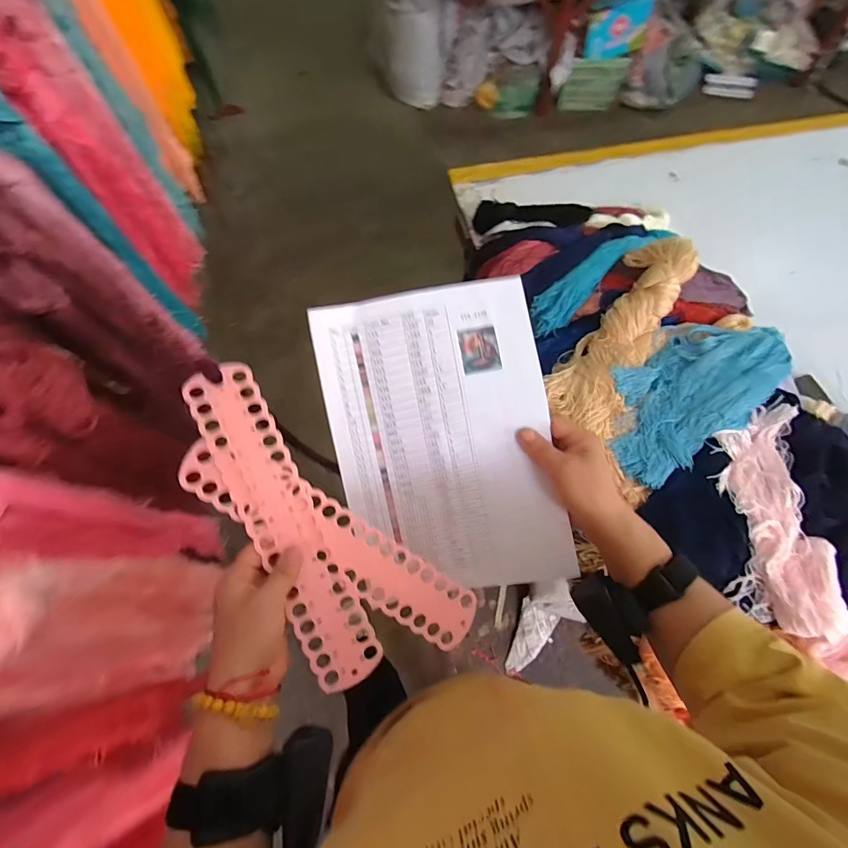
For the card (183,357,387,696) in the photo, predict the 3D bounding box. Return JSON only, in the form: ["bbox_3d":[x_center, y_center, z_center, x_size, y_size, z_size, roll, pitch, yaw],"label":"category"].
[{"bbox_3d":[-0.120,0.086,0.363,0.056,0.004,0.287,-25,88,-19],"label":"card"}]

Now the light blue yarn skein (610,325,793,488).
[{"bbox_3d":[0.423,-0.059,0.670,0.337,0.042,0.173,-38,74,-16],"label":"light blue yarn skein"}]

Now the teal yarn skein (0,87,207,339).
[{"bbox_3d":[-0.526,-0.302,0.728,0.067,0.507,0.066,-40,75,-16],"label":"teal yarn skein"}]

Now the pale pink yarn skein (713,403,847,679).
[{"bbox_3d":[0.483,0.139,0.567,0.127,0.039,0.342,0,68,-2],"label":"pale pink yarn skein"}]

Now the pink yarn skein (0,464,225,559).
[{"bbox_3d":[-0.398,0.129,0.480,0.152,0.386,0.082,-20,70,-10],"label":"pink yarn skein"}]

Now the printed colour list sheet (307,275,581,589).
[{"bbox_3d":[0.020,0.019,0.411,0.203,0.023,0.289,-11,96,2],"label":"printed colour list sheet"}]

